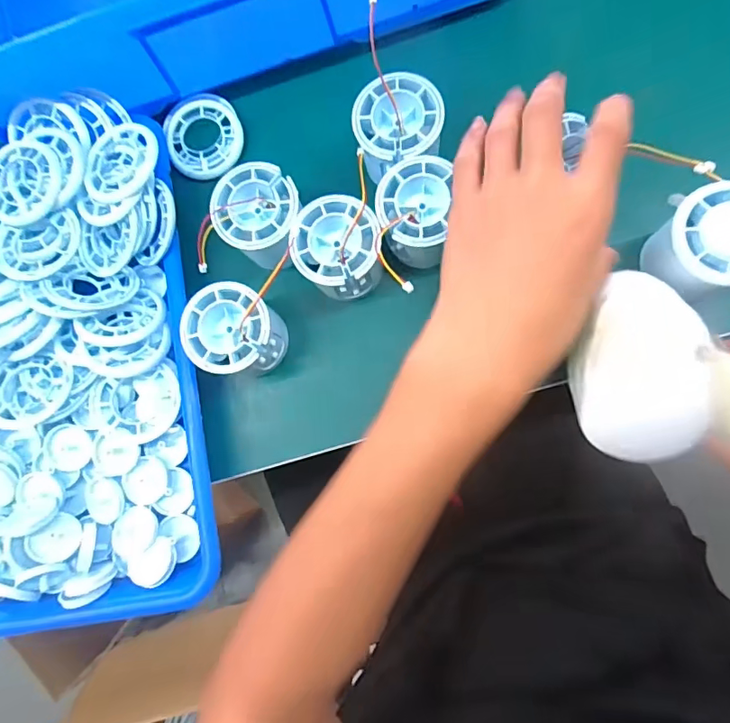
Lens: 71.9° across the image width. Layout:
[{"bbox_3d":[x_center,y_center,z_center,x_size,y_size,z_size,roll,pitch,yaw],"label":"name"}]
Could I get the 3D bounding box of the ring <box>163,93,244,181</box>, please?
[{"bbox_3d":[-0.117,-0.166,0.367,0.053,0.008,0.066,-22,81,4],"label":"ring"}]

